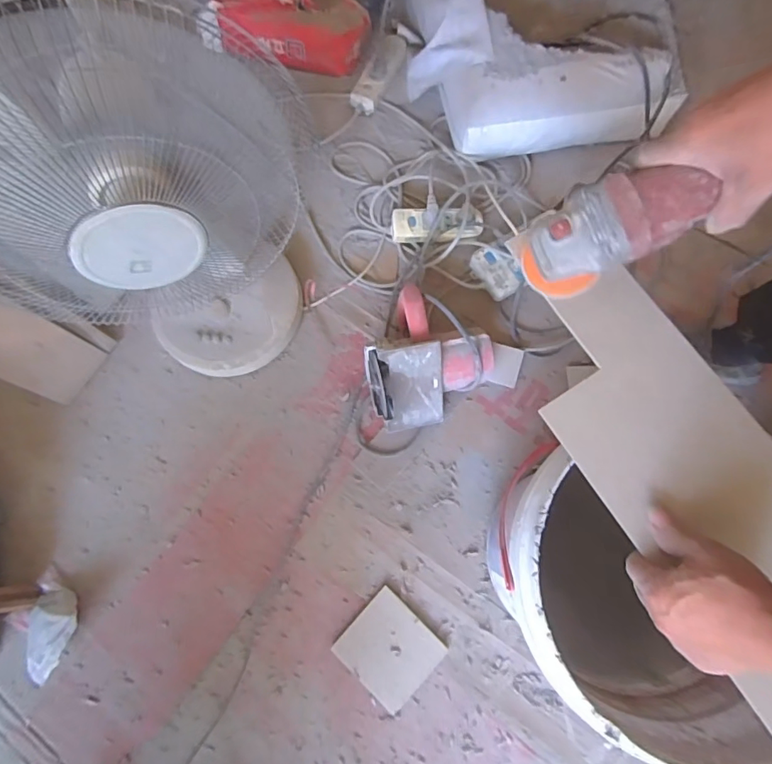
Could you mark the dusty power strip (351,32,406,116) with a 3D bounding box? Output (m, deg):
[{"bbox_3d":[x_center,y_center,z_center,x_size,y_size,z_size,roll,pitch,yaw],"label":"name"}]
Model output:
[{"bbox_3d":[-0.010,-0.624,0.992,0.054,0.024,0.181,24,77,8],"label":"dusty power strip"}]

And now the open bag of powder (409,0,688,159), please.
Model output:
[{"bbox_3d":[0.273,-0.727,0.945,0.456,0.132,0.602,-5,74,1],"label":"open bag of powder"}]

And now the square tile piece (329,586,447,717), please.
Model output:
[{"bbox_3d":[0.004,0.401,0.744,0.127,0.016,0.121,41,80,12],"label":"square tile piece"}]

